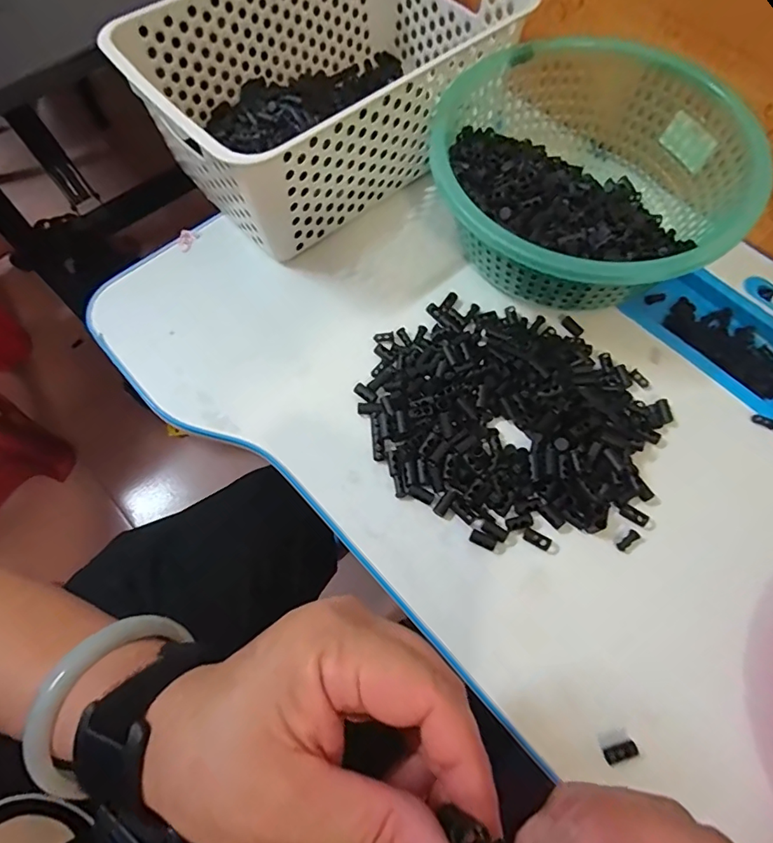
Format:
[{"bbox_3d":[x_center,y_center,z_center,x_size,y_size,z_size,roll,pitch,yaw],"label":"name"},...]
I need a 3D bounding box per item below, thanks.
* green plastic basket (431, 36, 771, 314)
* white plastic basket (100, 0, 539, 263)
[{"bbox_3d":[0.151,-0.187,0.398,0.225,0.093,0.228,16,68,5],"label":"green plastic basket"},{"bbox_3d":[-0.045,-0.297,0.435,0.304,0.110,0.197,-42,74,-16],"label":"white plastic basket"}]

